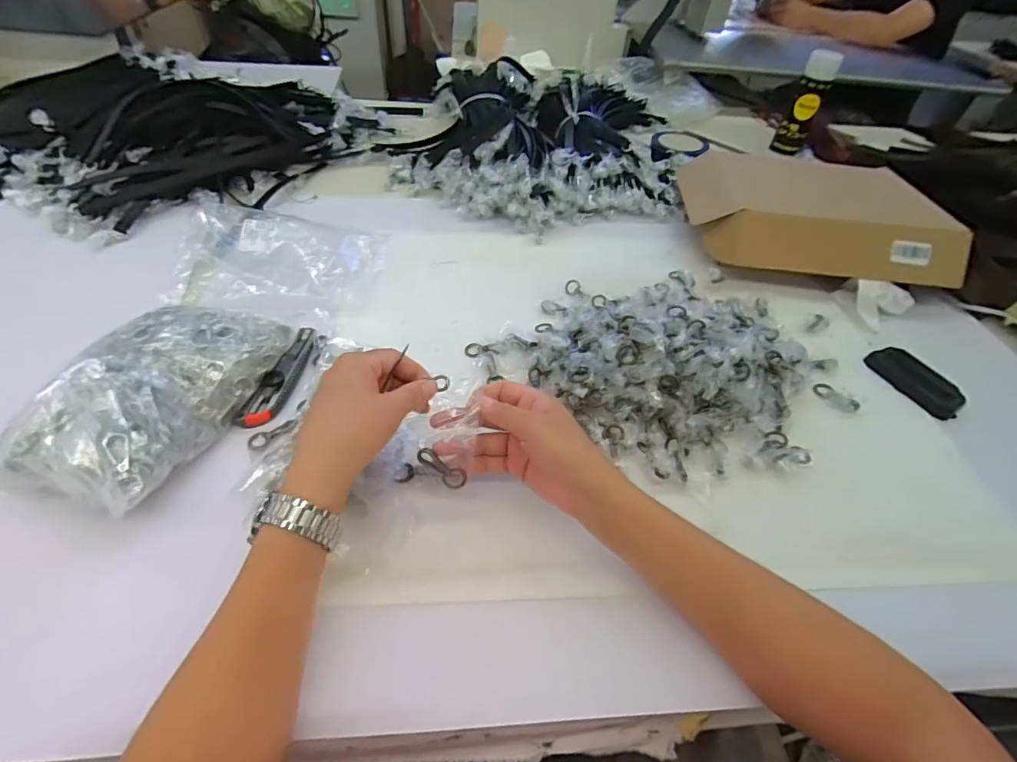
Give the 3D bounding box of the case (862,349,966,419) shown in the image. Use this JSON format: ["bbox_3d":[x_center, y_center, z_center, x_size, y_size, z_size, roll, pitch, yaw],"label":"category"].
[{"bbox_3d":[0.504,-0.002,0.604,0.038,0.028,0.109,-19,53,-22],"label":"case"}]

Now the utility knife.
[{"bbox_3d":[-0.249,-0.009,0.548,0.034,0.018,0.147,11,48,3],"label":"utility knife"}]

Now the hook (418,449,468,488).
[{"bbox_3d":[-0.060,0.079,0.435,0.051,0.019,0.004,40,13,-11],"label":"hook"}]

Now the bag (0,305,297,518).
[{"bbox_3d":[-0.343,0.007,0.473,0.134,0.078,0.234,14,48,6],"label":"bag"}]

